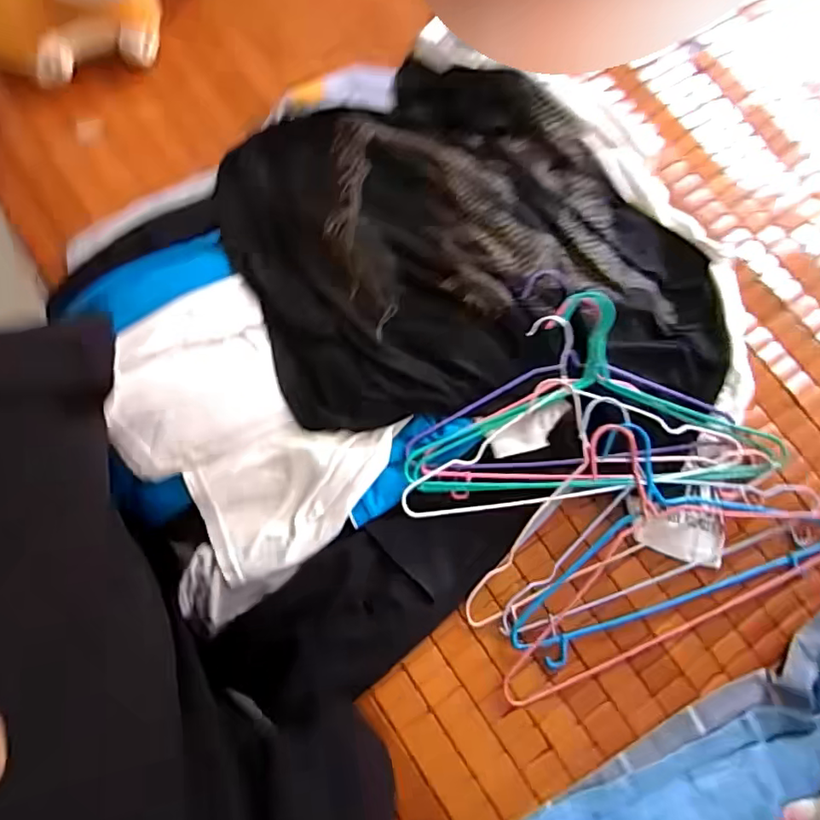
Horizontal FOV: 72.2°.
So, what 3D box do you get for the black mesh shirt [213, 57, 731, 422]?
[{"bbox_3d":[0.065,-0.241,0.703,0.572,0.053,0.568,-11,74,-5],"label":"black mesh shirt"}]

